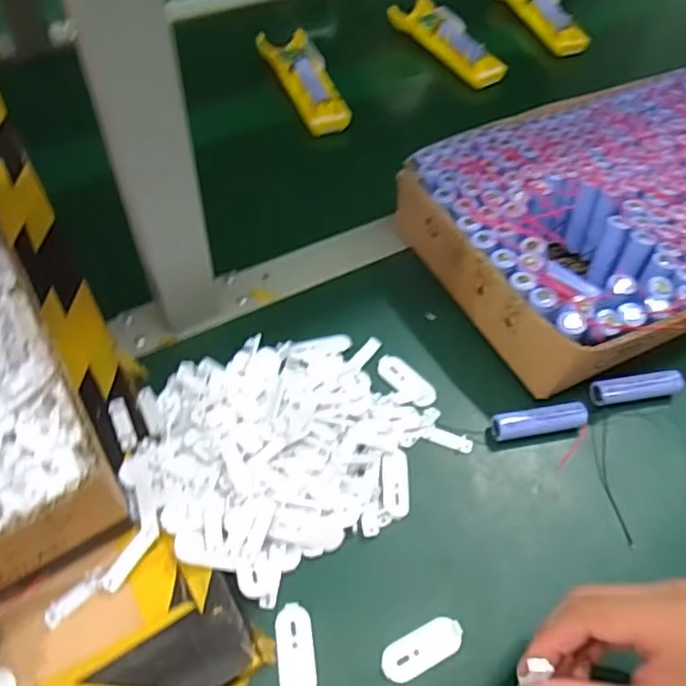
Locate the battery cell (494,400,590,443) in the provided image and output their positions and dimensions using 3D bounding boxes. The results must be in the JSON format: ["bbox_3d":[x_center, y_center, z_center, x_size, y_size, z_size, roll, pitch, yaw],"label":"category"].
[{"bbox_3d":[0.138,0.056,0.446,0.065,0.020,0.018,-4,54,-7],"label":"battery cell"}]

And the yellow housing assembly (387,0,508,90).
[{"bbox_3d":[0.125,-0.357,0.741,0.048,0.035,0.169,-30,61,-23],"label":"yellow housing assembly"}]

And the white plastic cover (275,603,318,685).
[{"bbox_3d":[-0.026,0.174,0.357,0.021,0.004,0.050,-5,55,-8],"label":"white plastic cover"}]

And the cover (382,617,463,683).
[{"bbox_3d":[0.046,0.175,0.362,0.050,0.004,0.020,-22,59,-19],"label":"cover"}]

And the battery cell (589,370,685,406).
[{"bbox_3d":[0.219,0.034,0.472,0.067,0.018,0.019,-5,55,-8],"label":"battery cell"}]

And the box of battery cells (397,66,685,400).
[{"bbox_3d":[0.268,-0.120,0.547,0.398,0.073,0.226,-23,59,-19],"label":"box of battery cells"}]

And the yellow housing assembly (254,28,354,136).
[{"bbox_3d":[-0.043,-0.286,0.683,0.054,0.027,0.158,-17,57,-16],"label":"yellow housing assembly"}]

